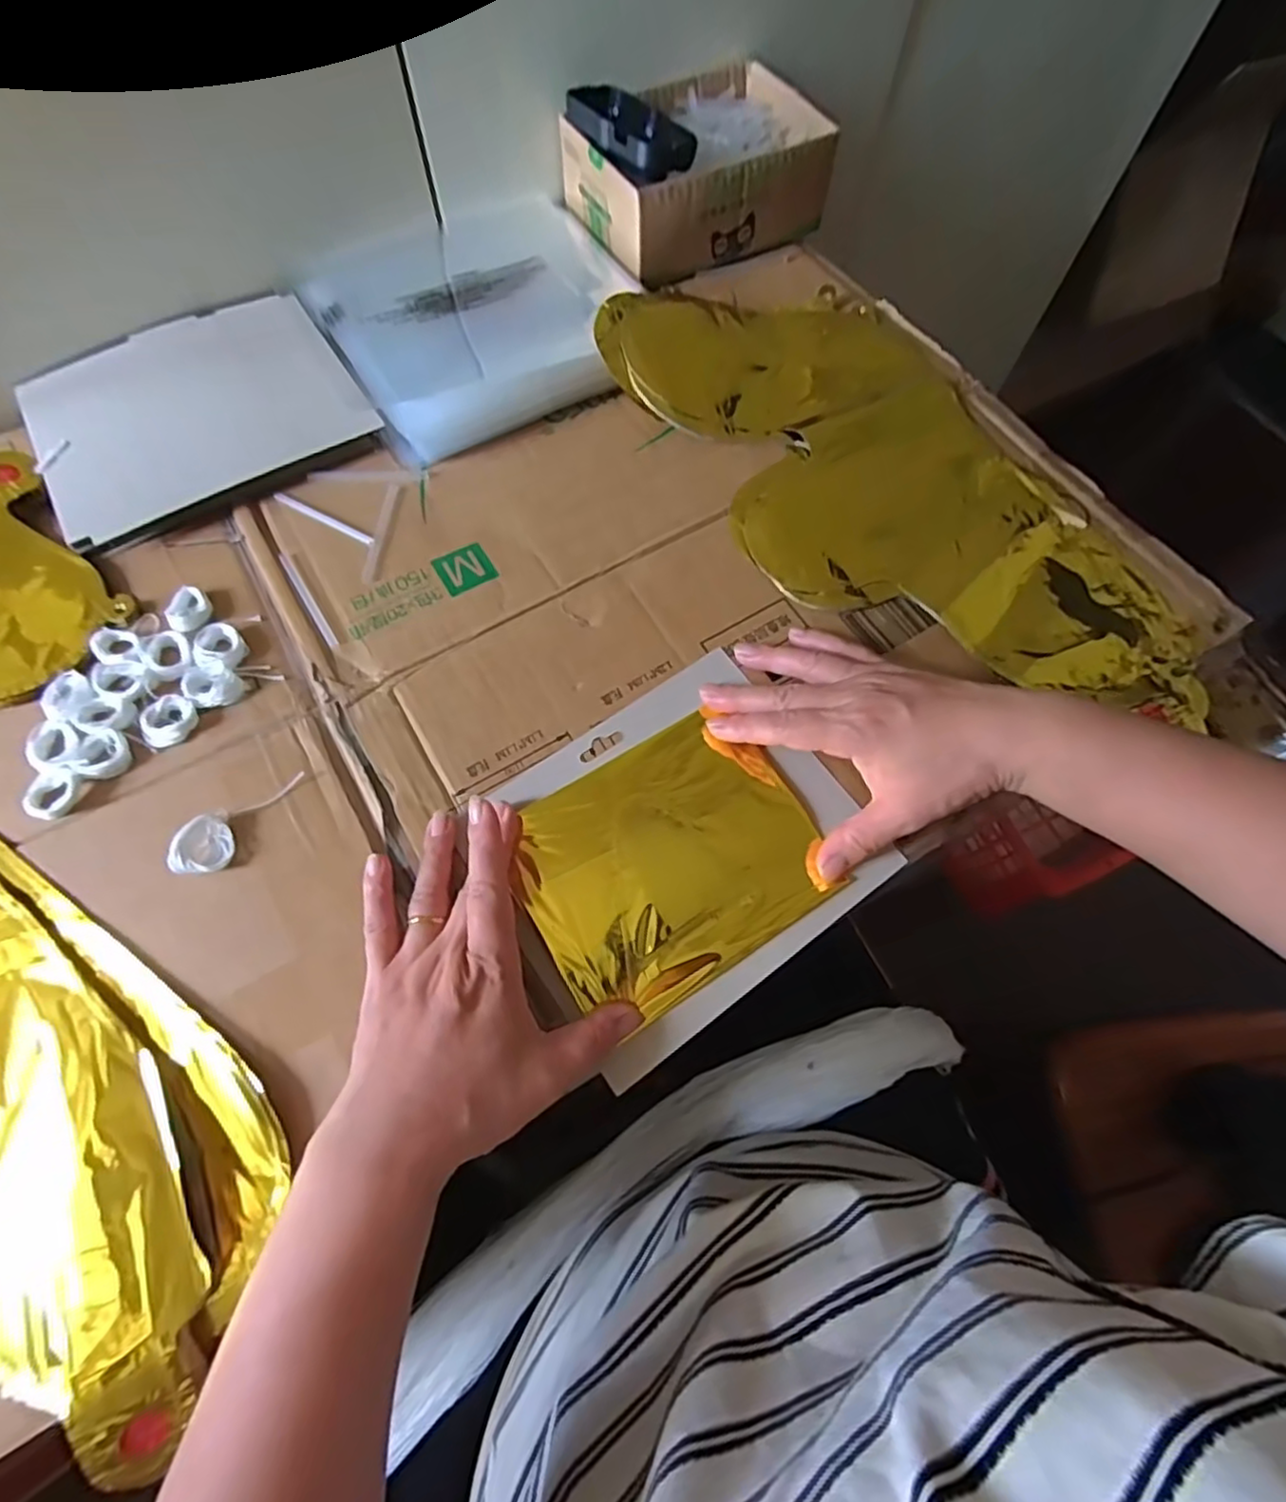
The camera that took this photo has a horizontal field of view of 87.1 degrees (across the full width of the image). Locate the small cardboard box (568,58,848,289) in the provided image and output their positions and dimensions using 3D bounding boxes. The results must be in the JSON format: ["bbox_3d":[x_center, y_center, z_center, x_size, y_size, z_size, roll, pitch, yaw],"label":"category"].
[{"bbox_3d":[0.045,-0.481,0.560,0.191,0.061,0.139,-27,69,-12],"label":"small cardboard box"}]

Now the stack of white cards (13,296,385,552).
[{"bbox_3d":[-0.304,-0.233,0.459,0.195,0.015,0.163,-31,70,-13],"label":"stack of white cards"}]

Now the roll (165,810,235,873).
[{"bbox_3d":[-0.226,0.047,0.351,0.024,0.014,0.034,1,66,0],"label":"roll"}]

